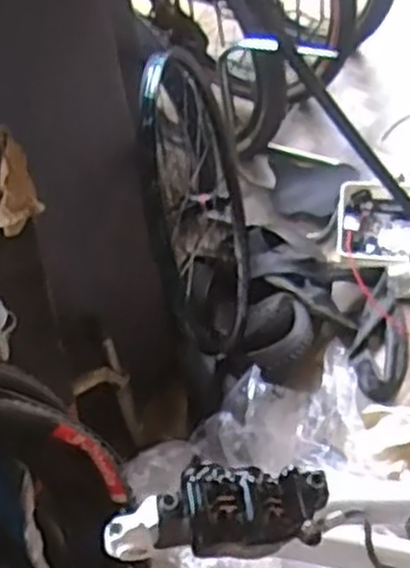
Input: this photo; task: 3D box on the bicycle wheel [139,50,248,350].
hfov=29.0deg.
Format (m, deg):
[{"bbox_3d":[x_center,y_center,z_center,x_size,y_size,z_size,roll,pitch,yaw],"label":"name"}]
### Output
[{"bbox_3d":[-0.017,-0.174,1.544,0.080,0.586,0.578,-7,65,16],"label":"bicycle wheel"}]

